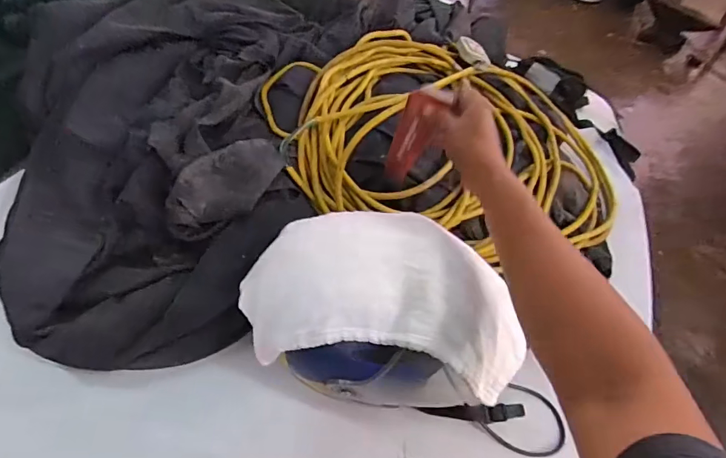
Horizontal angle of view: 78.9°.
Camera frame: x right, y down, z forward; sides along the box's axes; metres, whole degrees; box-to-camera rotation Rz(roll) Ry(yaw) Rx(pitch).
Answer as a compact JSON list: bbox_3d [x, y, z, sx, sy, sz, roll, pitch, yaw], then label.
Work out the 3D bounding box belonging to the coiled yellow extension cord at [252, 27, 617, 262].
[{"bbox_3d":[0.178,-0.154,0.833,0.702,0.233,0.425,-2,54,-3],"label":"coiled yellow extension cord"}]

